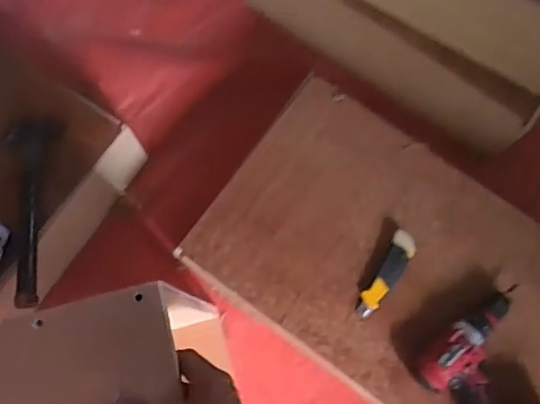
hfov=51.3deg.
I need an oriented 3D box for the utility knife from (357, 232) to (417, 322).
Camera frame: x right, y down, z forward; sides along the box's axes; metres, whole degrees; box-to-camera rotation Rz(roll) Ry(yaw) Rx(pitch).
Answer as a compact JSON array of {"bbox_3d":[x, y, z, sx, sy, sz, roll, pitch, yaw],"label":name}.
[{"bbox_3d":[0.191,0.121,0.923,0.037,0.033,0.156,30,78,5],"label":"utility knife"}]

